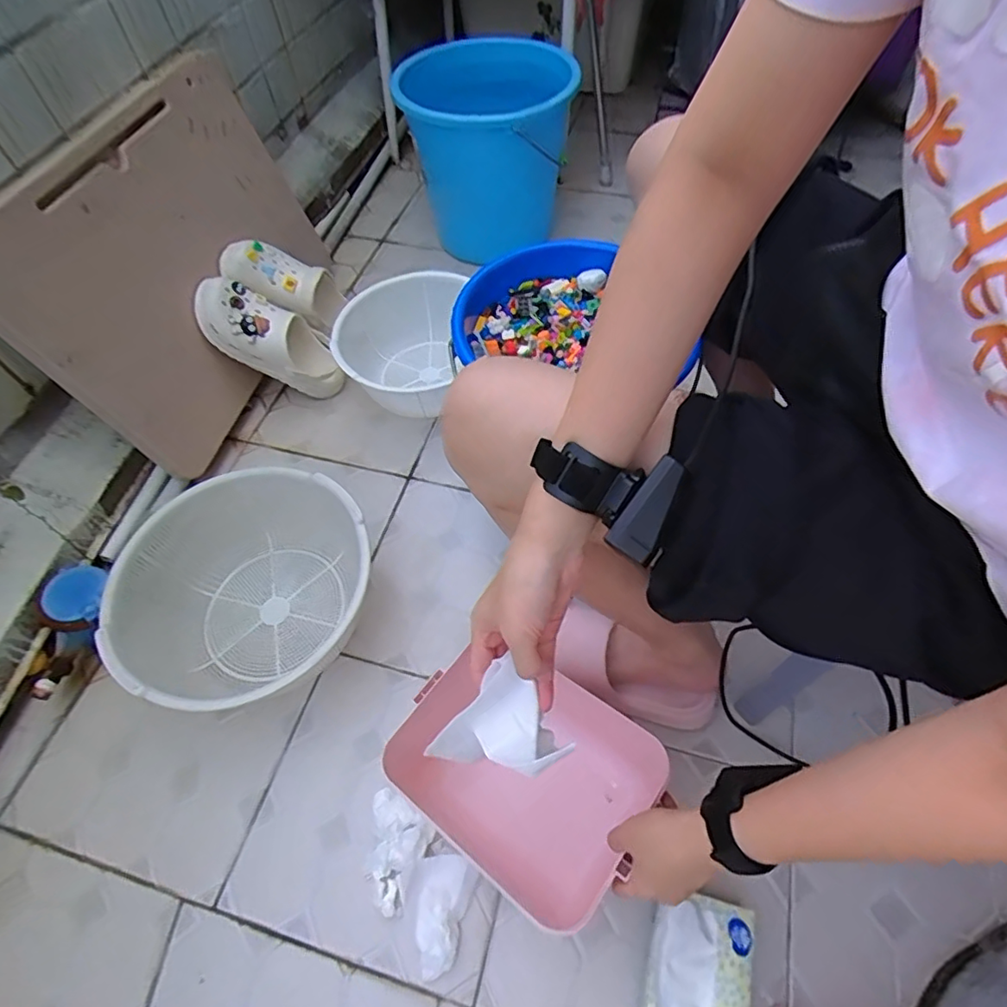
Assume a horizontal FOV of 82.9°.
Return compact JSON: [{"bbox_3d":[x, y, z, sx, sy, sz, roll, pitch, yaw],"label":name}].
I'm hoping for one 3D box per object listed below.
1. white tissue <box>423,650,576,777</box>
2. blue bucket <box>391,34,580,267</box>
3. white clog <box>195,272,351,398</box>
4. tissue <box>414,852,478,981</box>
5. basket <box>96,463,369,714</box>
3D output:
[{"bbox_3d":[-0.001,0.172,0.411,0.077,0.059,0.070,-42,65,-18],"label":"white tissue"},{"bbox_3d":[-0.033,-0.761,1.215,0.329,0.303,0.329,-2,57,3],"label":"blue bucket"},{"bbox_3d":[-0.391,-0.272,0.964,0.255,0.089,0.110,33,58,-26],"label":"white clog"},{"bbox_3d":[-0.064,0.437,0.607,0.062,0.020,0.106,1,60,5],"label":"tissue"},{"bbox_3d":[-0.322,0.128,0.760,0.319,0.171,0.293,-2,57,3],"label":"basket"}]

